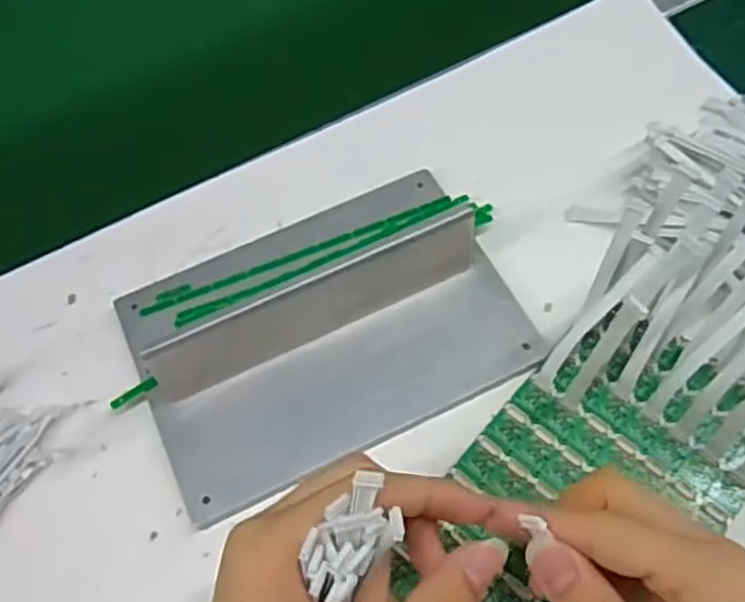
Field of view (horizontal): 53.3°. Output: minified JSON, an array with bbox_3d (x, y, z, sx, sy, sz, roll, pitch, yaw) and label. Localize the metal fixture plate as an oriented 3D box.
[{"bbox_3d":[-0.024,0.001,0.384,0.207,0.055,0.141,-24,62,-10],"label":"metal fixture plate"}]

